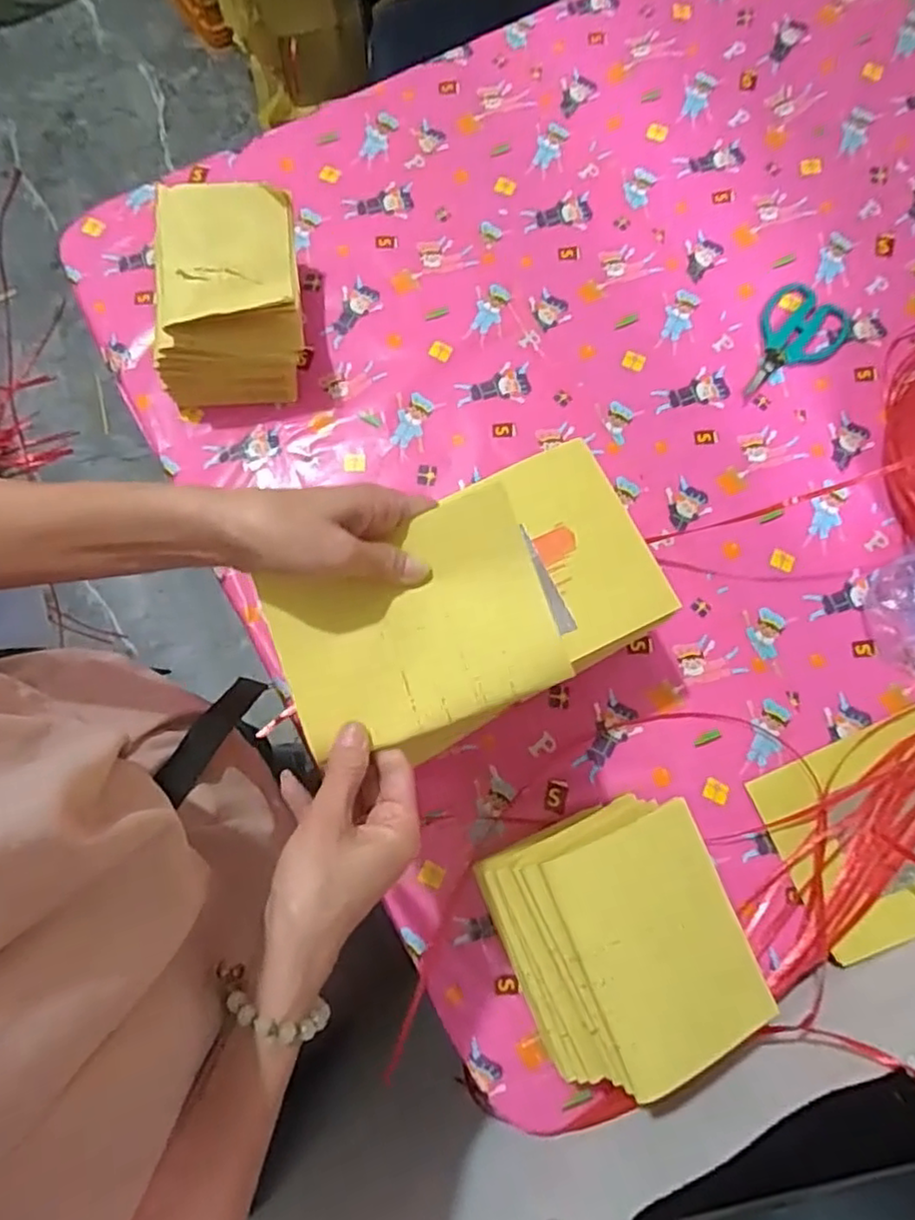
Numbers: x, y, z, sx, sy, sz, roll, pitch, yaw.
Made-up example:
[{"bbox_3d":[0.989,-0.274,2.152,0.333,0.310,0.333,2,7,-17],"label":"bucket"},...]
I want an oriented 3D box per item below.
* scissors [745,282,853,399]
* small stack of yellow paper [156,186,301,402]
[{"bbox_3d":[0.337,-0.271,0.684,0.082,0.004,0.141,38,81,8],"label":"scissors"},{"bbox_3d":[-0.212,-0.301,0.634,0.132,0.120,0.177,-4,78,-1],"label":"small stack of yellow paper"}]

